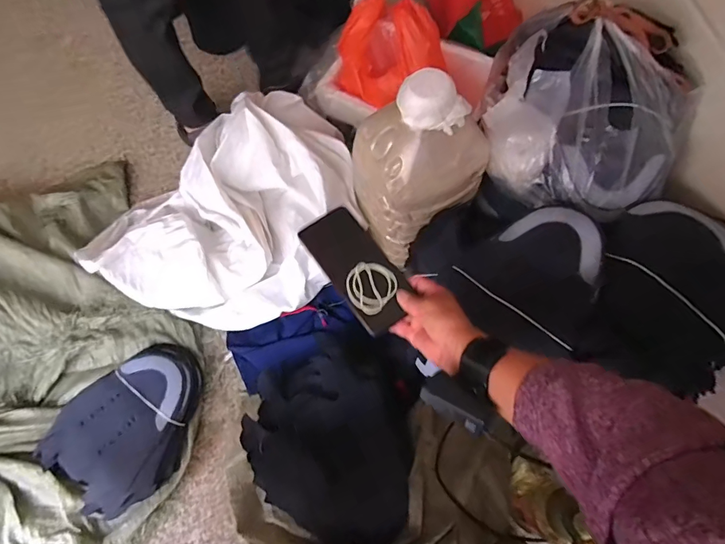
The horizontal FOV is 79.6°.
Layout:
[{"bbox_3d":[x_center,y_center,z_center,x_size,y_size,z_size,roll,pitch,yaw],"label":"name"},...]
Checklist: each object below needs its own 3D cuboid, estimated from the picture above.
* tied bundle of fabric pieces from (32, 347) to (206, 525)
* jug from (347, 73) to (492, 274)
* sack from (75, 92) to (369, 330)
[{"bbox_3d":[-0.406,0.272,0.759,0.275,0.056,0.212,-36,70,-13],"label":"tied bundle of fabric pieces"},{"bbox_3d":[0.093,-0.166,0.722,0.174,0.329,0.165,-31,69,-12],"label":"jug"},{"bbox_3d":[-0.263,-0.112,0.807,0.498,0.199,0.392,-15,66,-5],"label":"sack"}]

